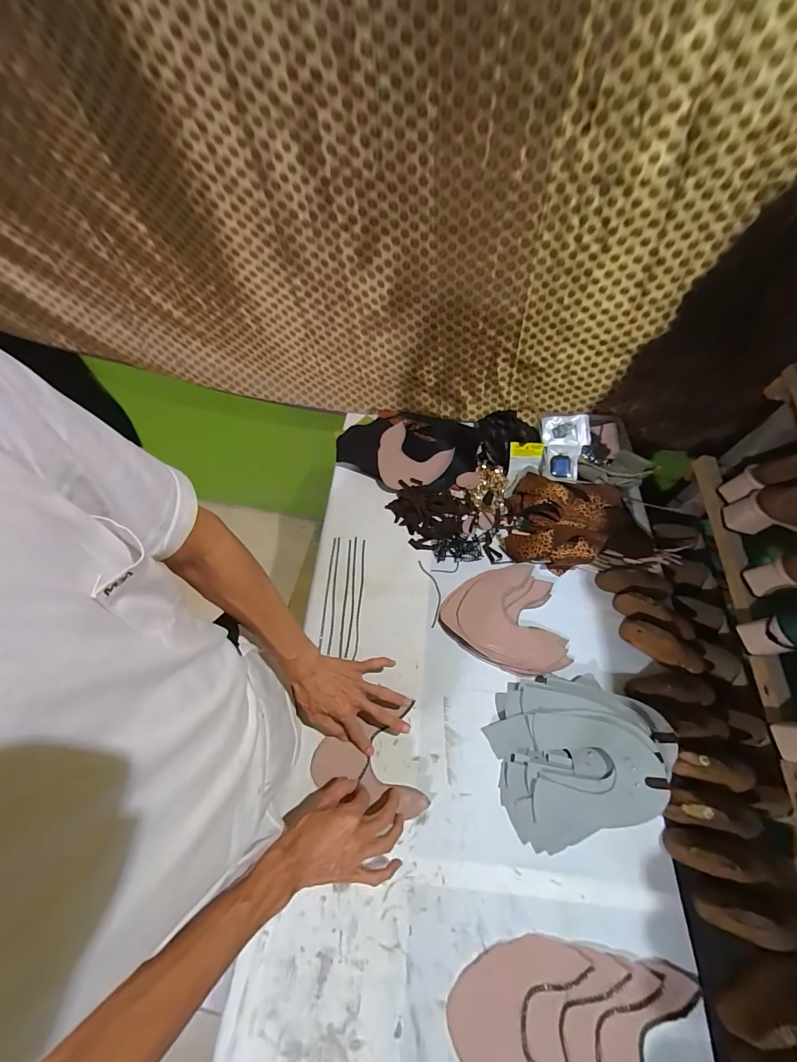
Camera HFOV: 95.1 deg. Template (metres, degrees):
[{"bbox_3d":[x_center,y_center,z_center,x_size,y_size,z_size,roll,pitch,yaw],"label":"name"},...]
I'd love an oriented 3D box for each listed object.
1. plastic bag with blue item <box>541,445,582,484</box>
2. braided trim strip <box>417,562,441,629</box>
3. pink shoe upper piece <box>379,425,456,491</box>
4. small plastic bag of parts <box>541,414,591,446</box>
[{"bbox_3d":[0.350,-0.150,0.790,0.081,0.020,0.090,11,81,8],"label":"plastic bag with blue item"},{"bbox_3d":[0.064,0.116,0.694,0.029,0.008,0.130,-8,60,-6],"label":"braided trim strip"},{"bbox_3d":[0.021,-0.160,0.815,0.155,0.025,0.153,32,64,17],"label":"pink shoe upper piece"},{"bbox_3d":[0.378,-0.226,0.823,0.105,0.013,0.074,-1,81,7],"label":"small plastic bag of parts"}]

